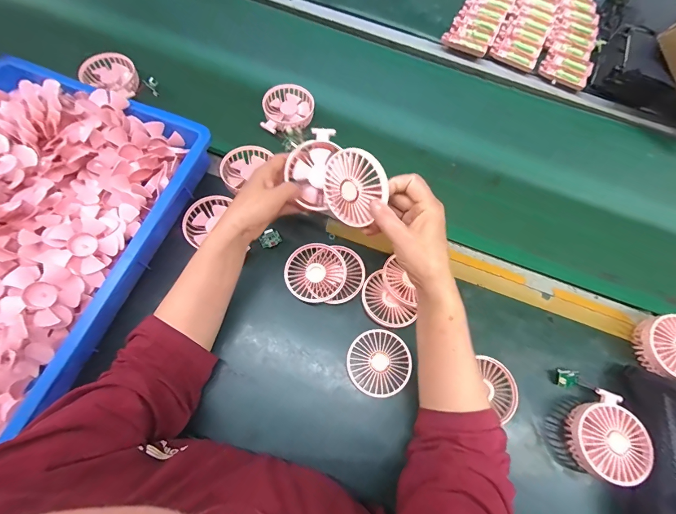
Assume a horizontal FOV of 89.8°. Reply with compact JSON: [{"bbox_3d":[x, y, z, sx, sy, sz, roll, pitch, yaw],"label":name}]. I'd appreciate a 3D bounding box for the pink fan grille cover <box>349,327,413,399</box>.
[{"bbox_3d":[0.057,0.145,0.469,0.085,0.015,0.085,-22,70,-11],"label":"pink fan grille cover"}]

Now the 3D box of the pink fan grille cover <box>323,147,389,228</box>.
[{"bbox_3d":[0.017,-0.079,0.388,0.011,0.085,0.082,-28,81,-43],"label":"pink fan grille cover"}]

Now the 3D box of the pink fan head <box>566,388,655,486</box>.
[{"bbox_3d":[0.339,0.229,0.430,0.097,0.047,0.087,-27,72,-13],"label":"pink fan head"}]

